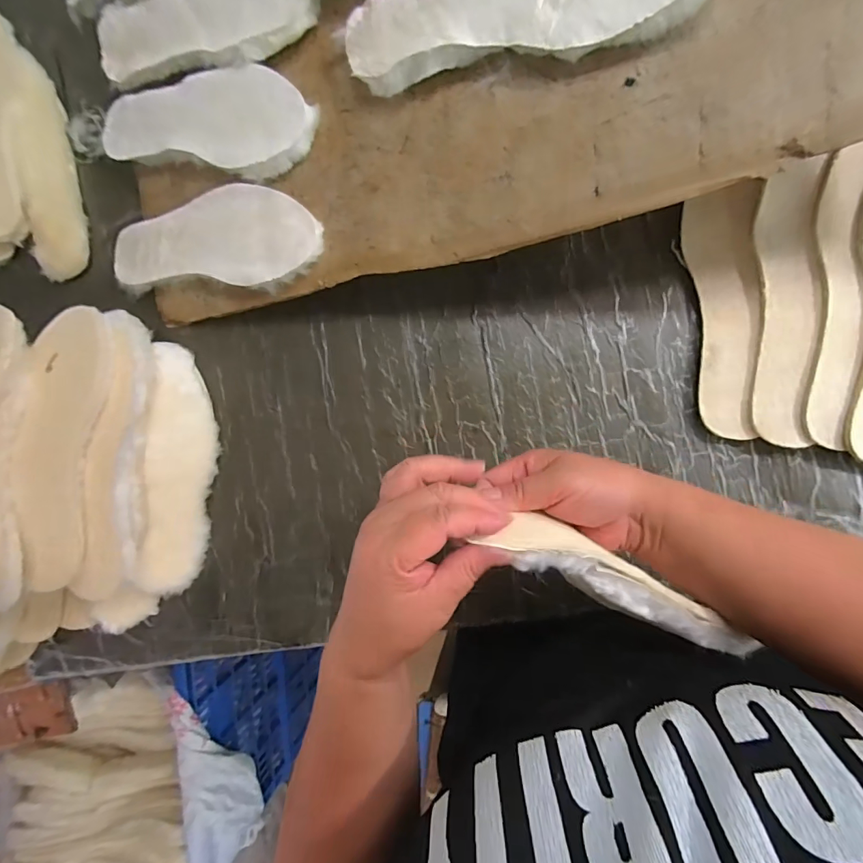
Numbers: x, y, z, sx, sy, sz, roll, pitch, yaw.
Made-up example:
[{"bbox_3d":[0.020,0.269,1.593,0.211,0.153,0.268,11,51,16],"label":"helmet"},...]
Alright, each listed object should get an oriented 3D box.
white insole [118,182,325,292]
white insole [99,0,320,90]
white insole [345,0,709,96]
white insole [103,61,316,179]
[{"bbox_3d":[-0.237,-0.201,0.457,0.269,0.012,0.093,5,105,20],"label":"white insole"},{"bbox_3d":[-0.229,-0.411,0.431,0.274,0.026,0.096,7,91,21],"label":"white insole"},{"bbox_3d":[0.062,-0.324,0.324,0.270,0.028,0.087,6,91,23],"label":"white insole"},{"bbox_3d":[-0.238,-0.319,0.444,0.270,0.019,0.089,18,109,18],"label":"white insole"}]

